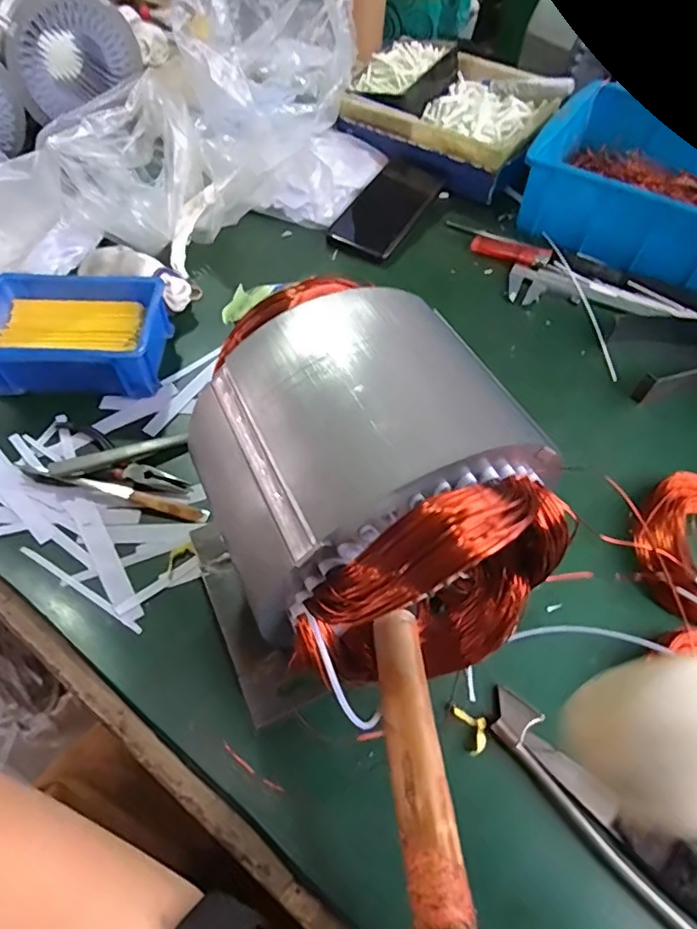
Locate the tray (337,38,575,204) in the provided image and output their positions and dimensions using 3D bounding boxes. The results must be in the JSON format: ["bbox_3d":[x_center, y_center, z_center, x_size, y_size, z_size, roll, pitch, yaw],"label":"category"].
[{"bbox_3d":[0.125,-0.429,0.658,0.228,0.079,0.192,34,63,18],"label":"tray"}]

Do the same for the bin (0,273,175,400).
[{"bbox_3d":[-0.231,-0.112,0.458,0.147,0.047,0.105,1,58,-1],"label":"bin"}]

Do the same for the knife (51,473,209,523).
[{"bbox_3d":[-0.160,0.022,0.400,0.113,0.011,0.013,14,59,7],"label":"knife"}]

